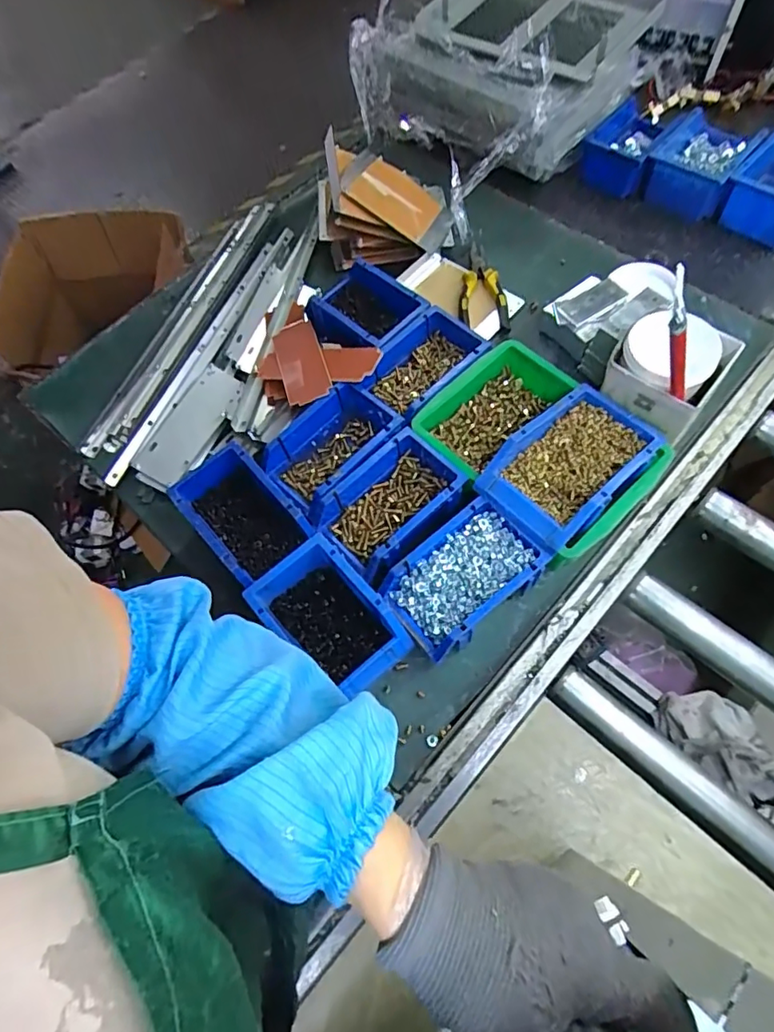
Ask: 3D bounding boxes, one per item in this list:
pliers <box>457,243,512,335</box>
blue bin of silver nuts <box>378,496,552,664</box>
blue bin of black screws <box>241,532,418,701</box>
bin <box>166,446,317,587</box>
[{"bbox_3d":[0.135,-0.328,0.773,0.069,0.025,0.162,-5,65,4],"label":"pliers"},{"bbox_3d":[0.080,0.072,0.583,0.154,0.070,0.102,-37,67,-11],"label":"blue bin of silver nuts"},{"bbox_3d":[-0.059,0.113,0.576,0.106,0.067,0.152,-41,68,-12],"label":"blue bin of black screws"},{"bbox_3d":[-0.167,0.002,0.632,0.100,0.064,0.156,-41,68,-12],"label":"bin"}]

